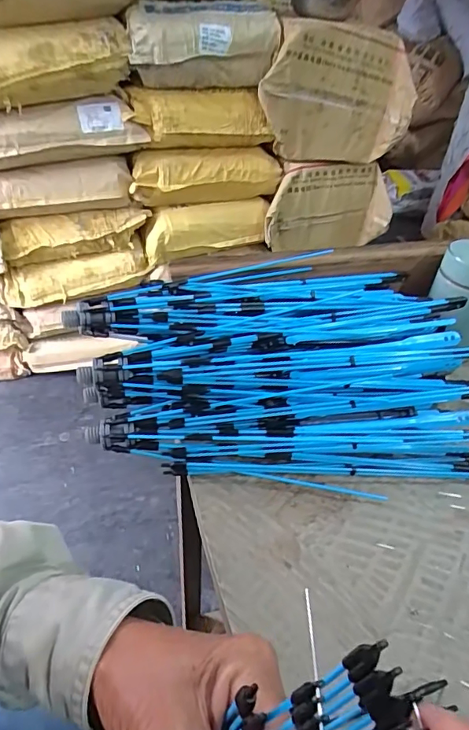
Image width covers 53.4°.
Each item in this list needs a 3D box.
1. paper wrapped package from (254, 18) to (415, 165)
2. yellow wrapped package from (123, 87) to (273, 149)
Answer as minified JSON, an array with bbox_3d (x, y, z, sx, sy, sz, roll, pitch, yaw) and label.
[{"bbox_3d":[0.284,-0.737,1.288,0.430,0.323,0.108,-7,42,-13],"label":"paper wrapped package"},{"bbox_3d":[-0.091,-0.674,1.281,0.382,0.136,0.116,-15,44,-21],"label":"yellow wrapped package"}]

